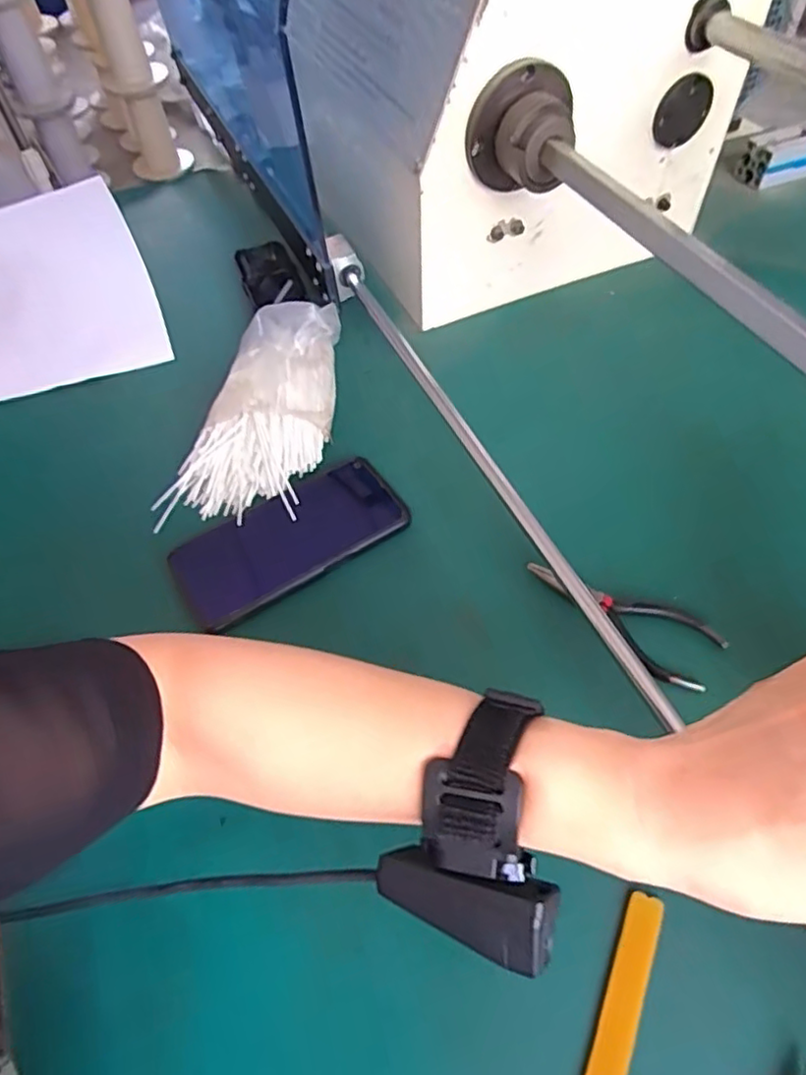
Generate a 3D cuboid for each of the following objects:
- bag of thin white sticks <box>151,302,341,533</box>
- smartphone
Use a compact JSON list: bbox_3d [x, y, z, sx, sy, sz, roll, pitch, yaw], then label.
[{"bbox_3d":[-0.106,-0.113,0.519,0.106,0.037,0.215,12,56,11],"label":"bag of thin white sticks"},{"bbox_3d":[-0.081,0.001,0.459,0.160,0.015,0.078,-28,58,-16],"label":"smartphone"}]

